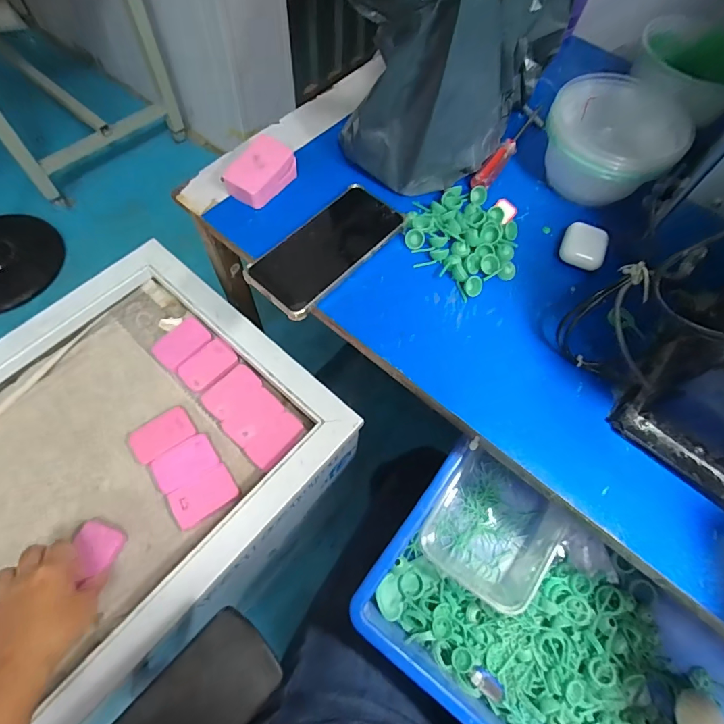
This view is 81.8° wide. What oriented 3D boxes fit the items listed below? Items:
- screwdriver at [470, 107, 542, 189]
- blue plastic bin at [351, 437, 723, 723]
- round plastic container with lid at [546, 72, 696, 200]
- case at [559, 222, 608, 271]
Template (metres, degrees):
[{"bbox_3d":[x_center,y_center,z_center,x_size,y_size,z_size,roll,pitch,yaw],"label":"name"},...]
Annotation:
[{"bbox_3d":[0.180,-0.258,0.497,0.020,0.013,0.174,34,67,13],"label":"screwdriver"},{"bbox_3d":[0.203,0.277,0.377,0.407,0.077,0.229,37,67,14],"label":"blue plastic bin"},{"bbox_3d":[0.272,-0.241,0.460,0.130,0.076,0.108,38,68,15],"label":"round plastic container with lid"},{"bbox_3d":[0.226,-0.118,0.427,0.040,0.018,0.047,21,65,7],"label":"case"}]

